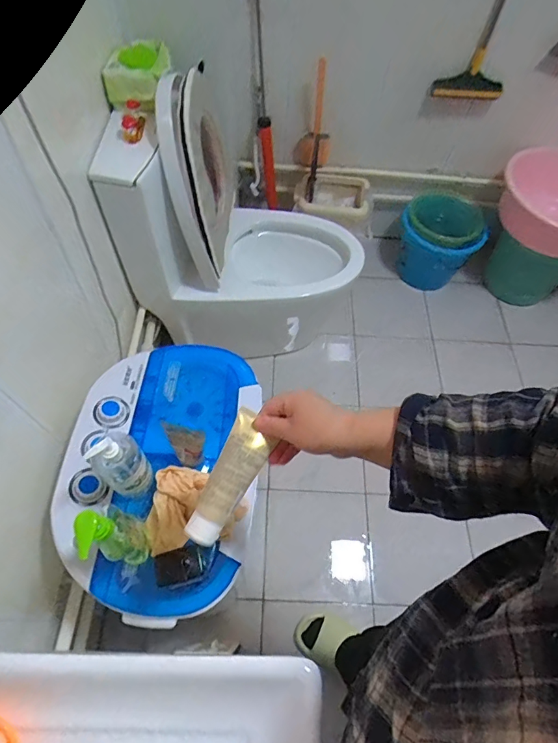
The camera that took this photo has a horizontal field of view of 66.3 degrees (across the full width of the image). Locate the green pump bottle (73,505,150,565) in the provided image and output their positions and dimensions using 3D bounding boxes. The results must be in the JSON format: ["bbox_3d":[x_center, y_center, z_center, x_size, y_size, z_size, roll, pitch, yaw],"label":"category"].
[{"bbox_3d":[-0.233,0.237,0.615,0.065,0.204,0.070,2,60,-3],"label":"green pump bottle"}]

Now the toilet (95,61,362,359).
[{"bbox_3d":[-0.081,-0.389,1.257,0.687,0.779,0.362,-4,61,-7],"label":"toilet"}]

